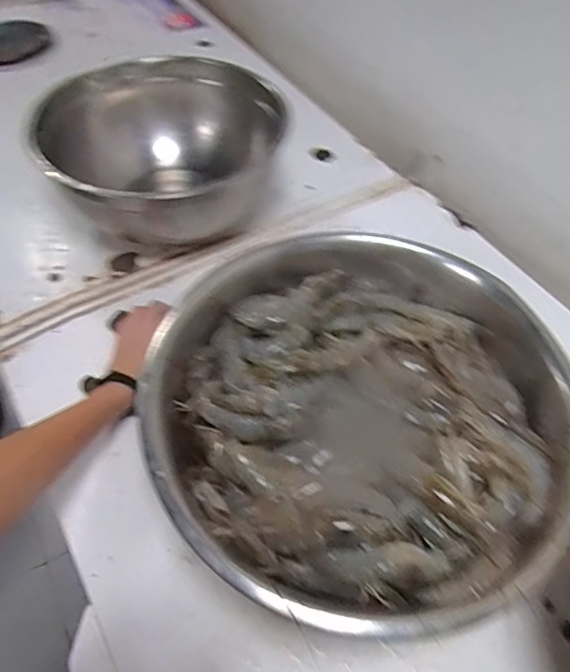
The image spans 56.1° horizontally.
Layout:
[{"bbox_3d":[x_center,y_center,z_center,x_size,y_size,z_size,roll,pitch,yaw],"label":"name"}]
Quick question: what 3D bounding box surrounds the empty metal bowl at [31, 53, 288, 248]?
[{"bbox_3d":[-0.163,-0.246,0.742,0.291,0.149,0.313,3,51,-4],"label":"empty metal bowl"}]

